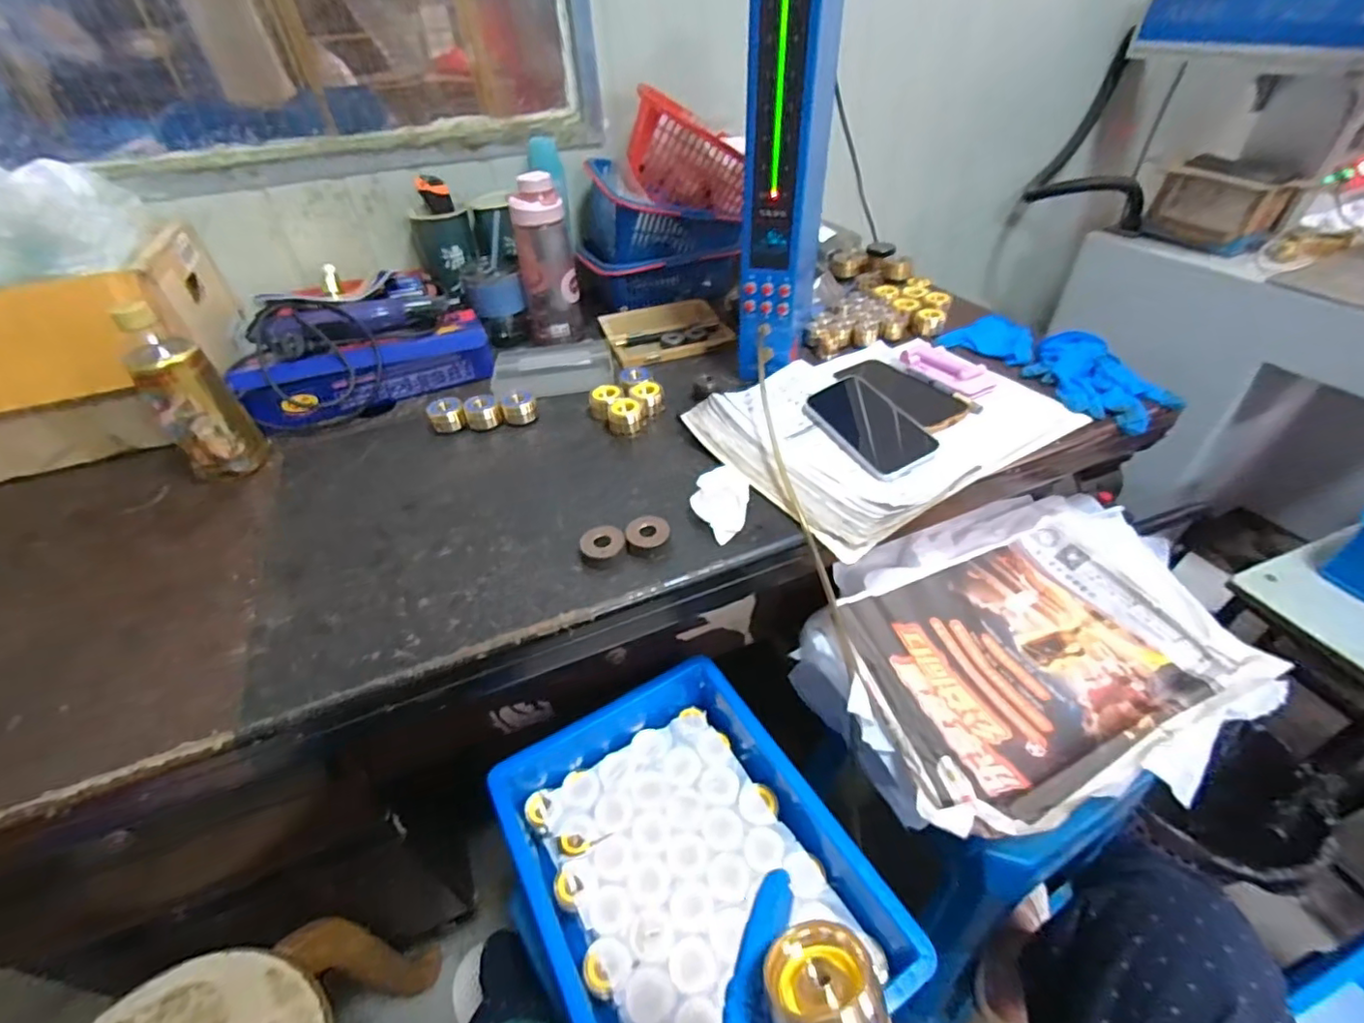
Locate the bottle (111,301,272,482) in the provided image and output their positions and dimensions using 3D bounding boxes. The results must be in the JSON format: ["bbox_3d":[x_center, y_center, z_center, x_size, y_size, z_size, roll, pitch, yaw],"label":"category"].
[{"bbox_3d":[-0.507,-0.116,0.597,0.060,0.177,0.072,32,52,33],"label":"bottle"}]

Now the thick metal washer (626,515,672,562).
[{"bbox_3d":[-0.030,0.024,0.525,0.039,0.020,0.038,-2,42,2],"label":"thick metal washer"}]

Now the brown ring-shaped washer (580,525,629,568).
[{"bbox_3d":[-0.071,0.031,0.524,0.041,0.018,0.035,-13,42,-10],"label":"brown ring-shaped washer"}]

